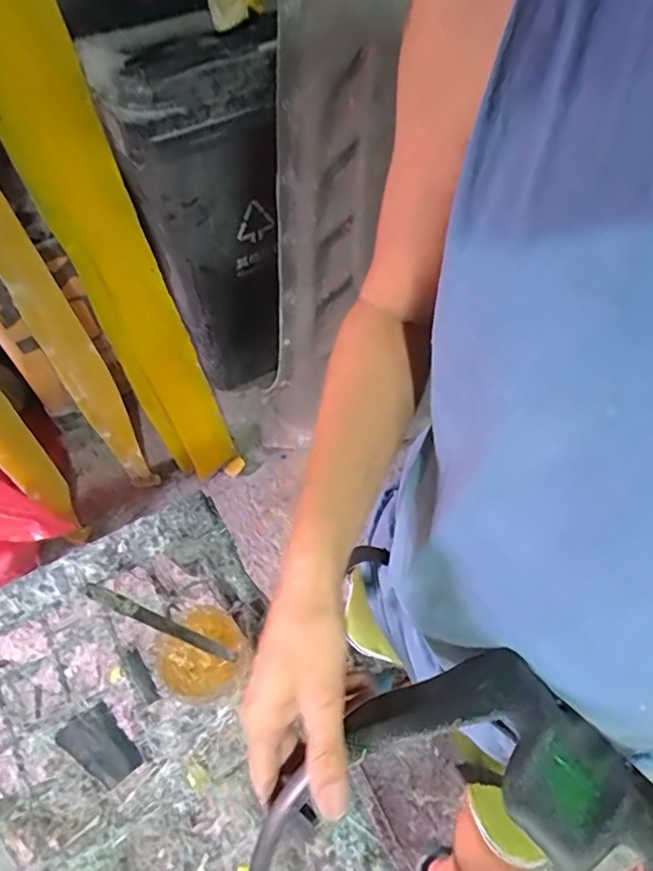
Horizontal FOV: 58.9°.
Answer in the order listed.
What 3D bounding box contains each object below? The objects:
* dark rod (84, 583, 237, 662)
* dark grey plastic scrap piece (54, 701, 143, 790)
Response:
[{"bbox_3d":[-0.141,0.162,0.498,0.139,0.013,0.012,33,57,-17],"label":"dark rod"},{"bbox_3d":[-0.205,0.281,0.520,0.070,0.014,0.047,40,67,22],"label":"dark grey plastic scrap piece"}]

